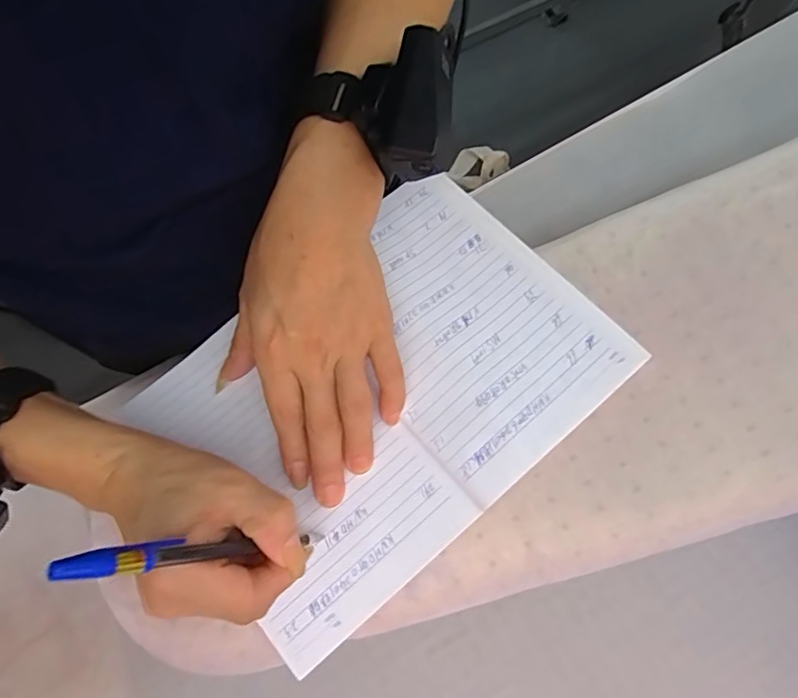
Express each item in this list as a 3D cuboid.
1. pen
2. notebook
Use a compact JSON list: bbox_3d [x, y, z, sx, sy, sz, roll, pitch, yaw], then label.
[{"bbox_3d":[-0.089,0.098,0.273,0.011,0.153,0.010,-11,73,32],"label":"pen"},{"bbox_3d":[-0.014,0.022,0.361,0.280,0.015,0.204,-40,72,-7],"label":"notebook"}]

